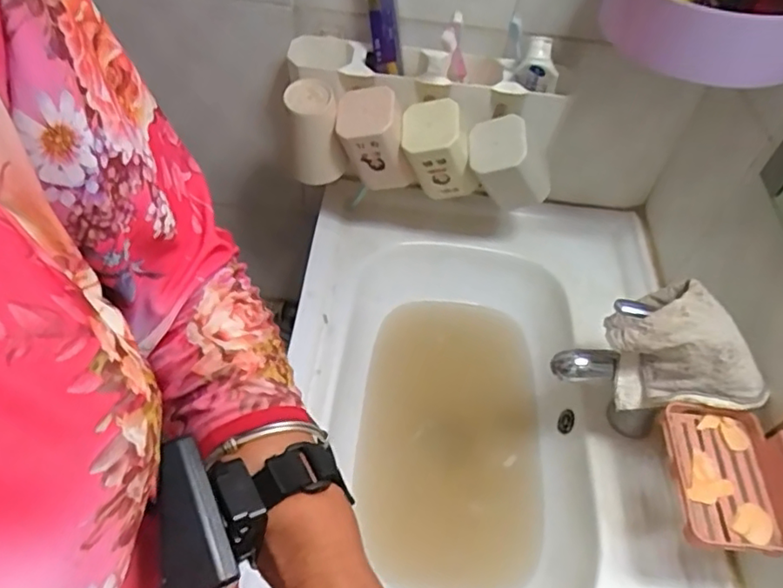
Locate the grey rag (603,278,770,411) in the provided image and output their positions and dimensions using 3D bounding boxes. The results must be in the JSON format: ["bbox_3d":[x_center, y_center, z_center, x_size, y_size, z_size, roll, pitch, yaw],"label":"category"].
[{"bbox_3d":[0.271,0.064,0.544,0.092,0.108,0.133,-30,61,-26],"label":"grey rag"}]

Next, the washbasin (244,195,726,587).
[{"bbox_3d":[0.094,0.237,0.618,0.453,0.161,0.884,7,52,-1],"label":"washbasin"}]

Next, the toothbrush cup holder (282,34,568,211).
[{"bbox_3d":[0.034,-0.191,0.698,0.318,0.132,0.127,11,52,3],"label":"toothbrush cup holder"}]

